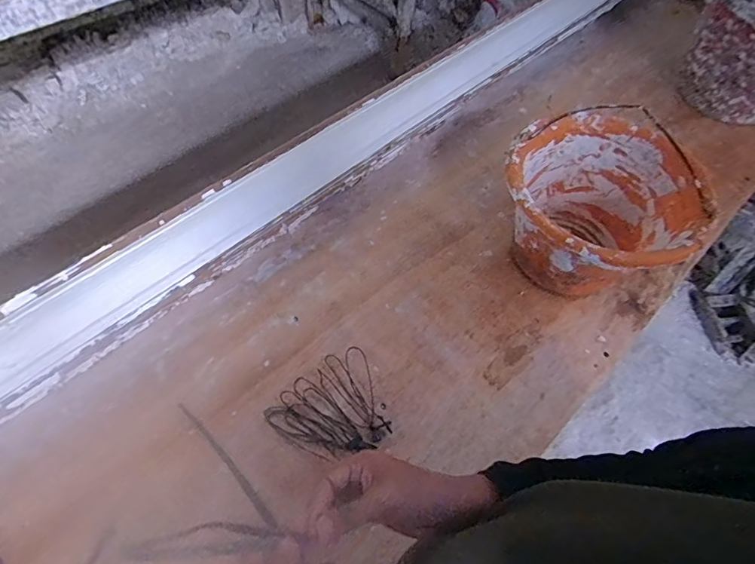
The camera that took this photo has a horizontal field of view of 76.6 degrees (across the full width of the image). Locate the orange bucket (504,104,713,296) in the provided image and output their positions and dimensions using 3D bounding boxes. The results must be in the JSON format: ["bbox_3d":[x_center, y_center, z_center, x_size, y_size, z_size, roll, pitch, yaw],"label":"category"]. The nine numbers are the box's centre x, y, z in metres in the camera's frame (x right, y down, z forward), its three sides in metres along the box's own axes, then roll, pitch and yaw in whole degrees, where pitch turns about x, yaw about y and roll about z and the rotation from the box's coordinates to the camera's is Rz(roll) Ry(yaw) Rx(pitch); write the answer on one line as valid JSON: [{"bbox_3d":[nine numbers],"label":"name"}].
[{"bbox_3d":[0.288,-0.085,0.663,0.249,0.171,0.234,2,57,-3],"label":"orange bucket"}]

